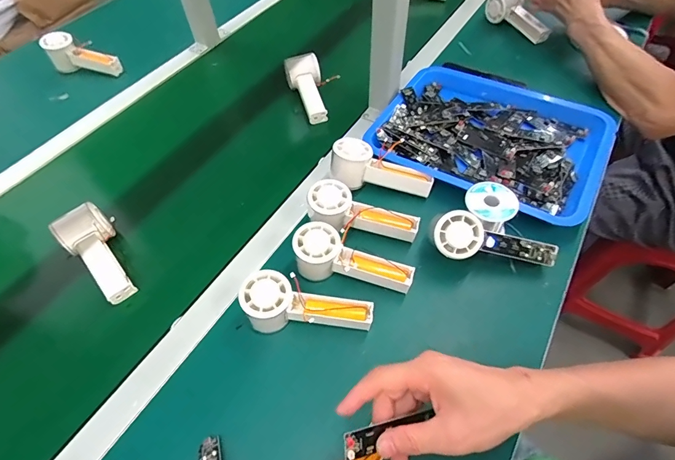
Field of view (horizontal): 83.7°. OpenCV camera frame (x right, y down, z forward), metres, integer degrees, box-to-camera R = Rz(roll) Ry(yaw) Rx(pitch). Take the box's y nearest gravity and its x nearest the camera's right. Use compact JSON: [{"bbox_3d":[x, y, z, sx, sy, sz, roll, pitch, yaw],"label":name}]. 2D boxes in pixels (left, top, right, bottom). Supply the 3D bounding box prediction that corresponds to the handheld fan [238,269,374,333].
[{"bbox_3d":[-0.038,0.092,0.438,0.150,0.053,0.058,12,55,-7],"label":"handheld fan"}]

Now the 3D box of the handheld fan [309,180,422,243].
[{"bbox_3d":[0.030,-0.016,0.505,0.149,0.048,0.059,20,57,-1],"label":"handheld fan"}]

